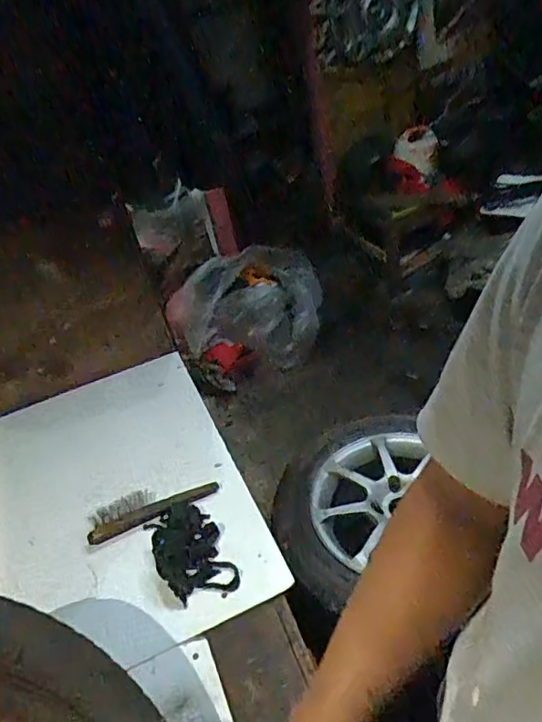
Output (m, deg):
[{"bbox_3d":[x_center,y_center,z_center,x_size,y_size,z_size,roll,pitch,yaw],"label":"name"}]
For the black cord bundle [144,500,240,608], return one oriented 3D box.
[{"bbox_3d":[-0.120,0.276,0.801,0.096,0.027,0.161,-21,40,-17],"label":"black cord bundle"}]

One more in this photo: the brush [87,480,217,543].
[{"bbox_3d":[-0.190,0.229,0.875,0.205,0.024,0.056,-18,39,-13],"label":"brush"}]

